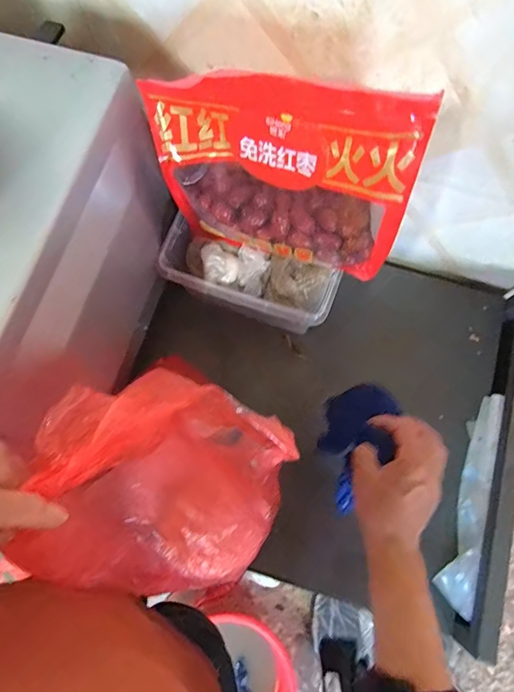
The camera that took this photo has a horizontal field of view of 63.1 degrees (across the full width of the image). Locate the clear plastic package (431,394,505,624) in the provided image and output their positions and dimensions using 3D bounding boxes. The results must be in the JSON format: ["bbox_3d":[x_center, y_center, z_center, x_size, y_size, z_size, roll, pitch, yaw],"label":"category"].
[{"bbox_3d":[0.251,0.170,0.482,0.030,0.038,0.244,19,75,6],"label":"clear plastic package"}]

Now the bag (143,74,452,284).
[{"bbox_3d":[0.019,-0.146,0.369,0.218,0.182,0.050,17,75,6],"label":"bag"}]

